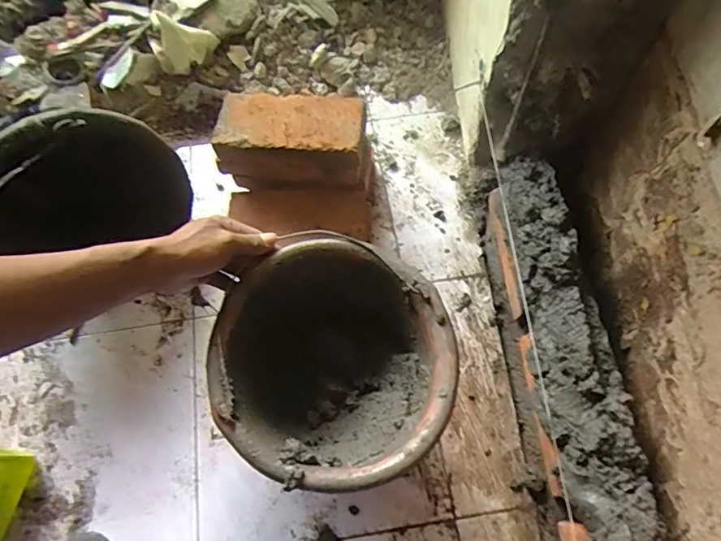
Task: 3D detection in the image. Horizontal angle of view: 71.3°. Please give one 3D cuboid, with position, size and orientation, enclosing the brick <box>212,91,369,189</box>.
[{"bbox_3d":[-0.090,-0.172,0.672,0.197,0.074,0.110,2,66,2],"label":"brick"}]

